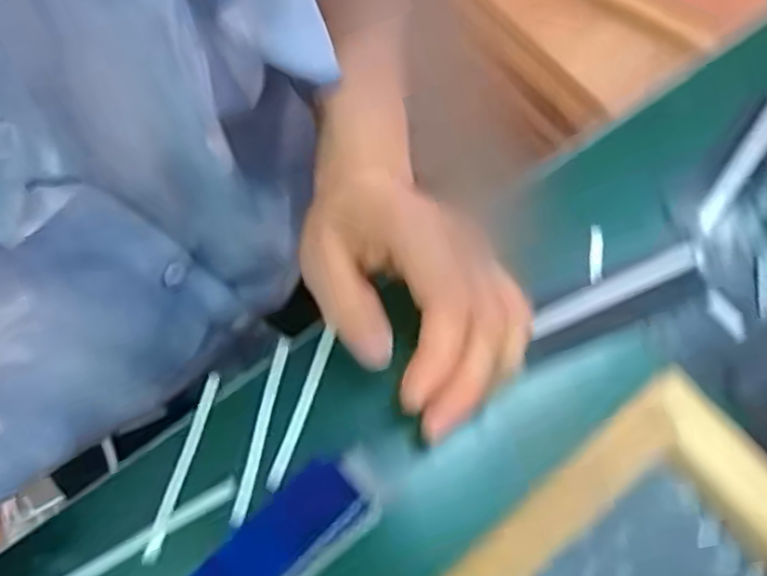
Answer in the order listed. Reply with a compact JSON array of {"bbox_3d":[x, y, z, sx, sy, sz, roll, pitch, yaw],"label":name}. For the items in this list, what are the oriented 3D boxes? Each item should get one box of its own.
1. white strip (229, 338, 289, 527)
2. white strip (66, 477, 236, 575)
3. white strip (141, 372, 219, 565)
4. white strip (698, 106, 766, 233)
[{"bbox_3d":[-0.054,0.062,0.299,0.007,0.007,0.080,10,70,6],"label":"white strip"},{"bbox_3d":[-0.098,0.103,0.283,0.079,0.006,0.008,-30,71,-9],"label":"white strip"},{"bbox_3d":[-0.086,0.076,0.294,0.006,0.006,0.081,14,71,7],"label":"white strip"},{"bbox_3d":[0.178,-0.059,0.339,0.011,0.004,0.079,31,77,23],"label":"white strip"}]

